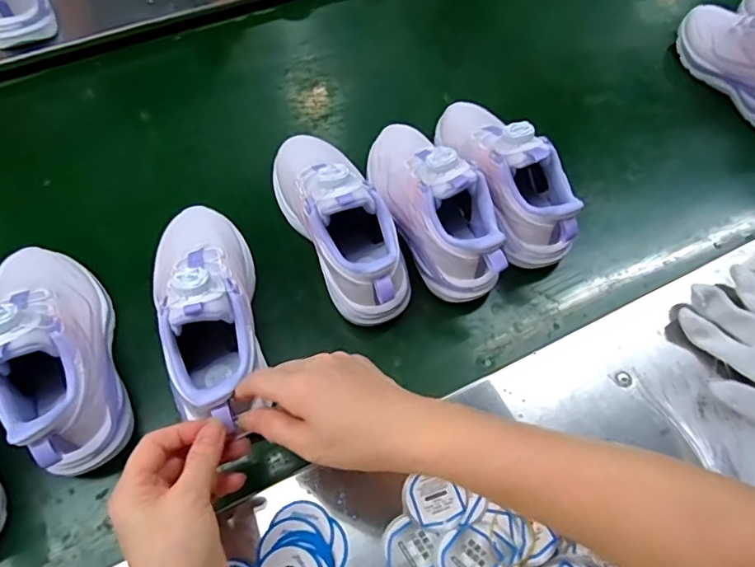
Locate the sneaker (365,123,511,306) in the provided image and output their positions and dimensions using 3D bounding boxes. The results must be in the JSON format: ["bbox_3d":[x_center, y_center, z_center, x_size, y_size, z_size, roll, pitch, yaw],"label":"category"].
[{"bbox_3d":[0.052,-0.085,0.512,0.069,0.107,0.203,-22,66,-14],"label":"sneaker"}]

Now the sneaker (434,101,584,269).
[{"bbox_3d":[0.127,-0.120,0.533,0.073,0.105,0.216,-24,66,-15],"label":"sneaker"}]

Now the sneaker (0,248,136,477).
[{"bbox_3d":[-0.267,0.049,0.429,0.070,0.107,0.212,-19,65,-13],"label":"sneaker"}]

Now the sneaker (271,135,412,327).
[{"bbox_3d":[-0.036,-0.066,0.493,0.077,0.112,0.212,-21,66,-14],"label":"sneaker"}]

